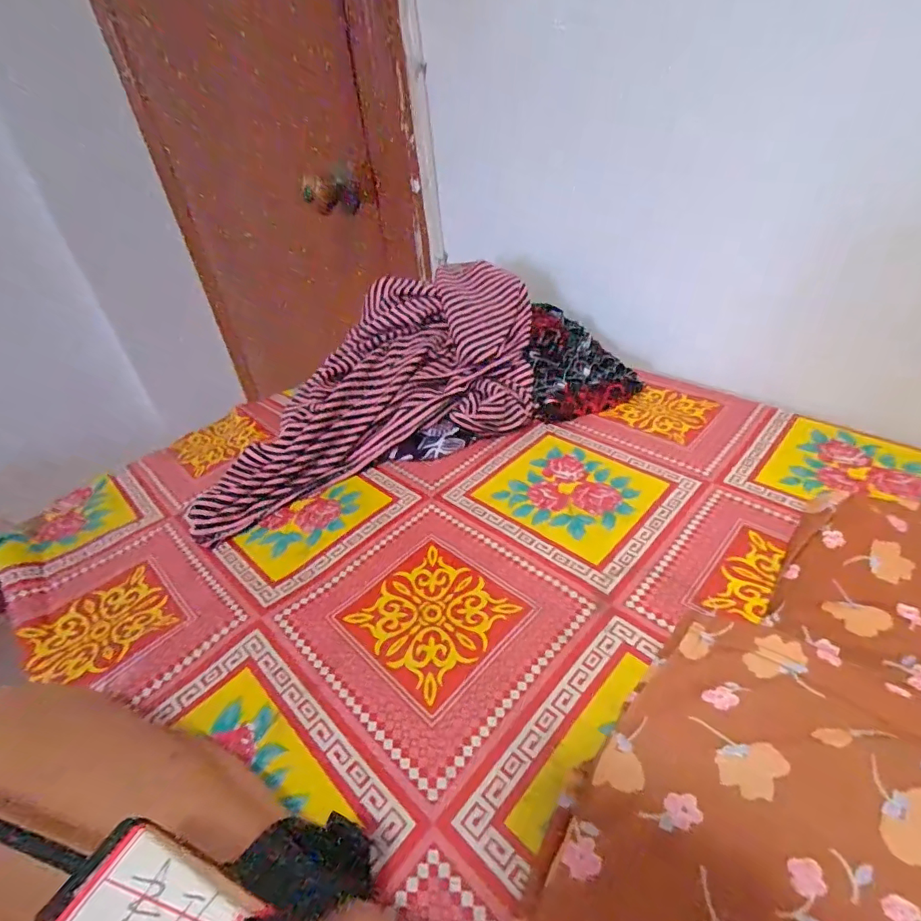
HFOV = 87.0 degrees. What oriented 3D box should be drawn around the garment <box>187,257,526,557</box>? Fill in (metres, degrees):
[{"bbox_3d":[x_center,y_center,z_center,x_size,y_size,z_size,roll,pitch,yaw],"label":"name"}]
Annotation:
[{"bbox_3d":[-0.070,-0.061,0.447,0.379,0.104,0.175,-40,46,-19],"label":"garment"}]

